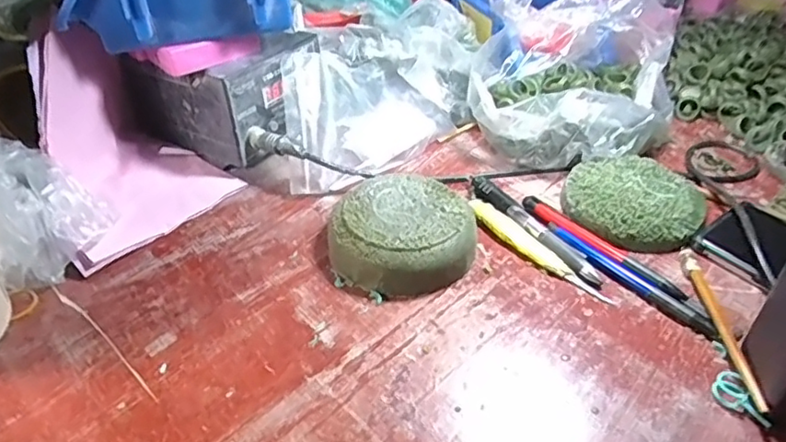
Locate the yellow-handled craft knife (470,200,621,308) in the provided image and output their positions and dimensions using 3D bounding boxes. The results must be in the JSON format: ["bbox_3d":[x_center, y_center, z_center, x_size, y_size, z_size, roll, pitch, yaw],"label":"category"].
[{"bbox_3d":[0.104,0.019,0.450,0.018,0.009,0.134,-26,47,-28],"label":"yellow-handled craft knife"}]

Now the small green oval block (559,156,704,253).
[{"bbox_3d":[0.191,-0.017,0.484,0.103,0.021,0.097,18,43,19],"label":"small green oval block"}]

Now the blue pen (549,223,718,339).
[{"bbox_3d":[0.165,0.038,0.428,0.013,0.008,0.133,-29,48,-30],"label":"blue pen"}]

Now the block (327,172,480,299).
[{"bbox_3d":[0.010,0.008,0.442,0.106,0.035,0.099,-32,50,-33],"label":"block"}]

